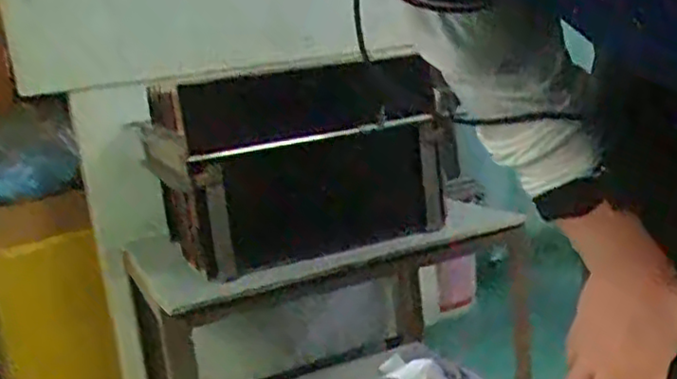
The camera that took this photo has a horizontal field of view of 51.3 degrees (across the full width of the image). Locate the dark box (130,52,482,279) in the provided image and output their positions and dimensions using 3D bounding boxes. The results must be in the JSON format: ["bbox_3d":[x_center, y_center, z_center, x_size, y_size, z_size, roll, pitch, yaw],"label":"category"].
[{"bbox_3d":[-0.028,-0.043,1.129,0.466,0.292,0.158,-12,12,-21],"label":"dark box"}]

